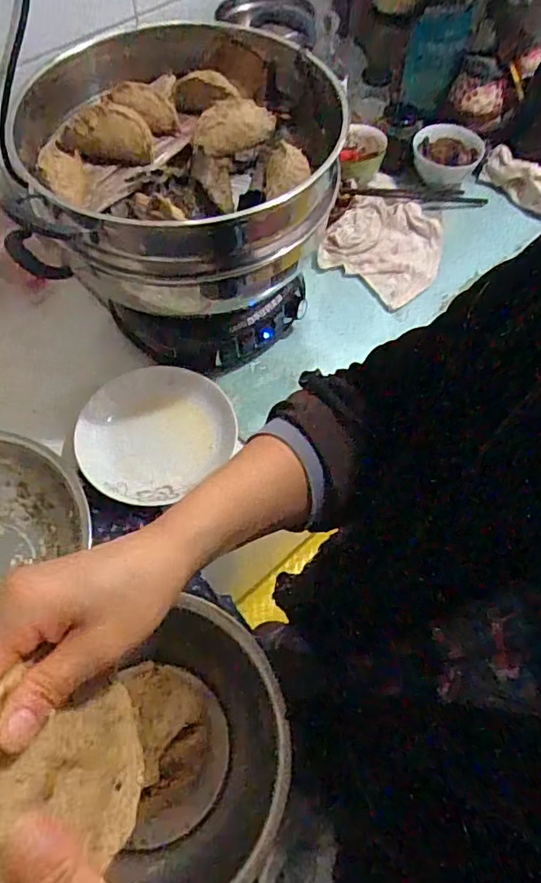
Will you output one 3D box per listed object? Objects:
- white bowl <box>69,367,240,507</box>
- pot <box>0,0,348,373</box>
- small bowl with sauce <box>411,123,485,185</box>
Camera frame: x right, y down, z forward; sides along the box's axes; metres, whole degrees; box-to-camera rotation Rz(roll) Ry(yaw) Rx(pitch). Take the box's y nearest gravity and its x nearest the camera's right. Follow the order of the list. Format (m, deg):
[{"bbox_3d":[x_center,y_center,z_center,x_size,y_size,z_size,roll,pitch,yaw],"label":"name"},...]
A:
[{"bbox_3d":[-0.143,-0.013,0.705,0.171,0.034,0.195,41,68,19],"label":"white bowl"},{"bbox_3d":[-0.106,-0.312,0.726,0.358,0.273,0.409,-8,62,-5],"label":"pot"},{"bbox_3d":[0.297,-0.485,0.944,0.112,0.042,0.107,0,62,-1],"label":"small bowl with sauce"}]

